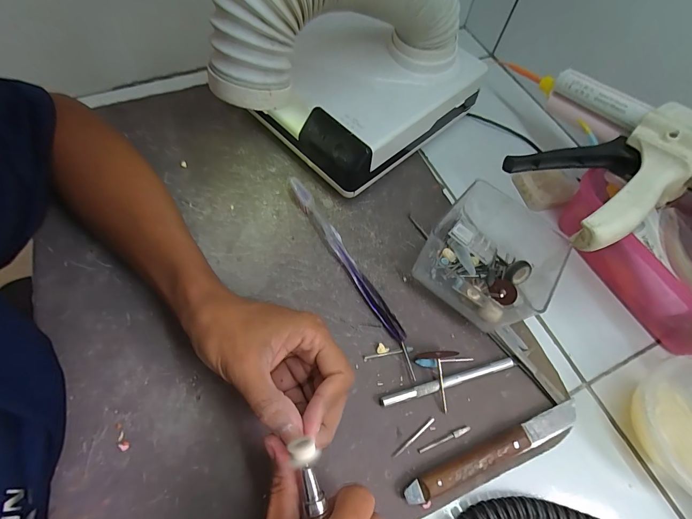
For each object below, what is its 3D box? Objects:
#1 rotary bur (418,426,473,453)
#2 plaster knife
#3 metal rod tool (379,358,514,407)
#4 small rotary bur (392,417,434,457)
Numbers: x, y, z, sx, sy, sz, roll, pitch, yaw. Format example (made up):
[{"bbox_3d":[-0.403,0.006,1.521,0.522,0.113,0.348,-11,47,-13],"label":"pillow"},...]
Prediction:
[{"bbox_3d":[0.076,0.138,0.255,0.044,0.004,0.005,-19,67,-11],"label":"rotary bur"},{"bbox_3d":[0.112,0.144,0.248,0.147,0.014,0.018,-18,67,-11],"label":"plaster knife"},{"bbox_3d":[0.084,0.100,0.272,0.116,0.007,0.008,-13,66,-9],"label":"metal rod tool"},{"bbox_3d":[0.053,0.137,0.254,0.042,0.004,0.004,-34,71,-17],"label":"small rotary bur"}]

